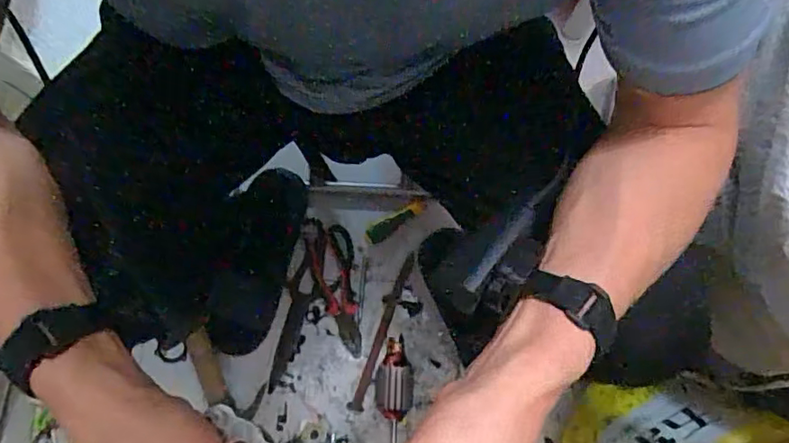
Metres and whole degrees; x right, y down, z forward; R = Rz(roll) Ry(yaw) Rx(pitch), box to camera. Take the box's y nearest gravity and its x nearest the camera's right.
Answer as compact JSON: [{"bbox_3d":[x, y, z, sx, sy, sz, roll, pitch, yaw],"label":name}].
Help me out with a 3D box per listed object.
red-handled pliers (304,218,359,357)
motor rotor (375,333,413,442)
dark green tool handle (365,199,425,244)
[{"bbox_3d":[-0.087,0.099,0.864,0.066,0.015,0.212,-13,77,-4],"label":"red-handled pliers"},{"bbox_3d":[-0.001,0.244,0.811,0.054,0.047,0.153,3,77,0],"label":"motor rotor"},{"bbox_3d":[0.000,-0.001,0.879,0.103,0.020,0.026,-34,80,-8],"label":"dark green tool handle"}]

